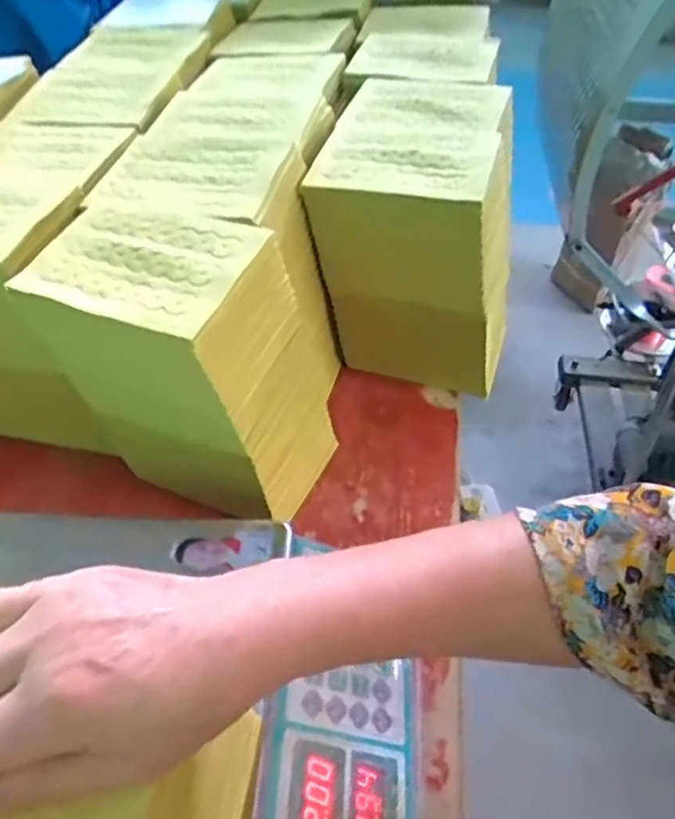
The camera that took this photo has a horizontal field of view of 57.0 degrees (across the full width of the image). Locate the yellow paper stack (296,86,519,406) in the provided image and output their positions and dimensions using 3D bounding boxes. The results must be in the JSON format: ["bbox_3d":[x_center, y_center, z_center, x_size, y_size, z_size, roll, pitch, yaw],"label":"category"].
[{"bbox_3d":[0.093,-0.188,0.672,0.191,0.234,0.229,11,49,11],"label":"yellow paper stack"}]

